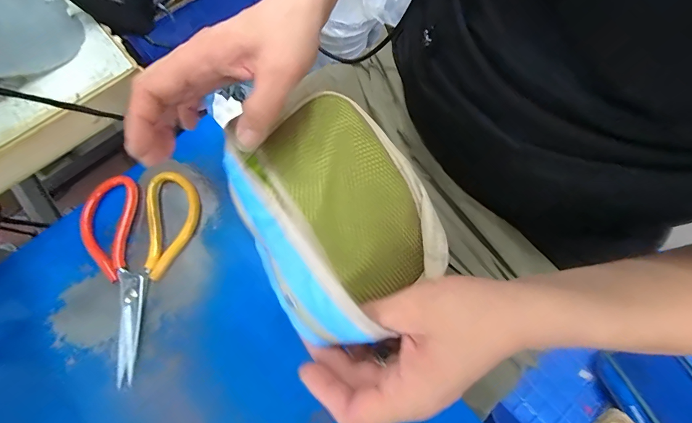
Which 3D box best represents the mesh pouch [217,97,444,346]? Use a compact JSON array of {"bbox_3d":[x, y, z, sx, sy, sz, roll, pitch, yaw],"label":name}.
[{"bbox_3d":[-0.006,-0.006,0.276,0.141,0.043,0.191,-26,74,-8],"label":"mesh pouch"}]

